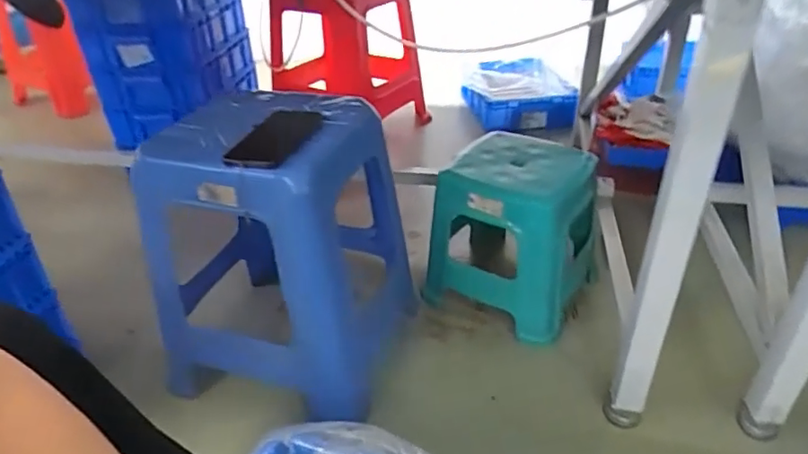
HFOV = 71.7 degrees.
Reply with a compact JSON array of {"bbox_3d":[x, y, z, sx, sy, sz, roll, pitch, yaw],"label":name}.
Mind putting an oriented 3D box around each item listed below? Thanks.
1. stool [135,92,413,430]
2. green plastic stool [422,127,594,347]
[{"bbox_3d":[-0.188,0.024,0.876,0.332,0.391,0.303,9,36,17],"label":"stool"},{"bbox_3d":[0.205,0.007,1.019,0.269,0.262,0.231,18,39,28],"label":"green plastic stool"}]

